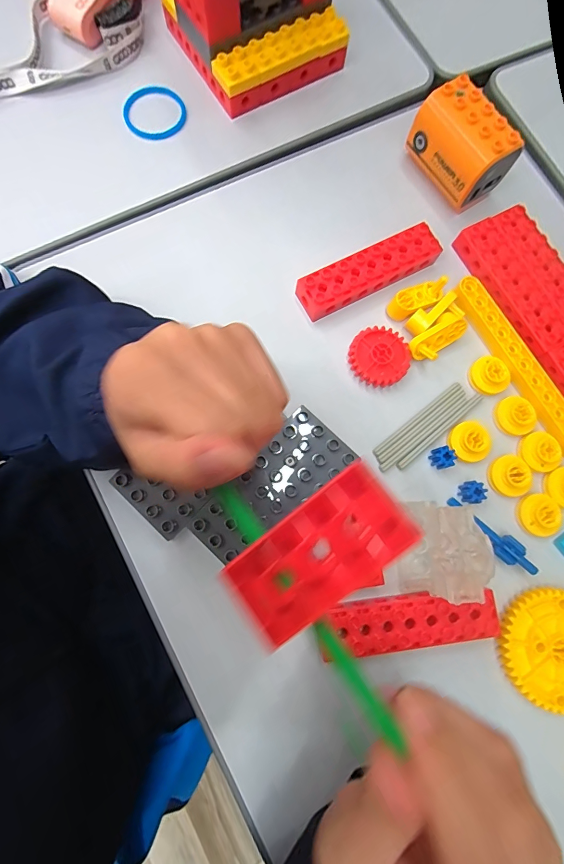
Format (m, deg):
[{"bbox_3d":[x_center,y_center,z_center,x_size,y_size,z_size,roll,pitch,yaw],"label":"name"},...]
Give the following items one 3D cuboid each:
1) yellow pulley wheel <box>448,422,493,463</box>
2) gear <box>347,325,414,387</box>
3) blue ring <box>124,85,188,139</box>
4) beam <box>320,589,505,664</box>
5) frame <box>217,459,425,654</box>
[{"bbox_3d":[0.149,0.008,0.300,0.030,0.009,0.031,1,79,-4],"label":"yellow pulley wheel"},{"bbox_3d":[0.080,-0.061,0.311,0.048,0.012,0.047,1,79,-4],"label":"gear"},{"bbox_3d":[-0.114,-0.295,0.349,0.052,0.011,0.059,22,78,1],"label":"blue ring"},{"bbox_3d":[0.087,0.132,0.266,0.123,0.015,0.032,-5,79,-5],"label":"beam"},{"bbox_3d":[0.013,0.042,0.136,0.064,0.019,0.033,-40,90,4],"label":"frame"}]

